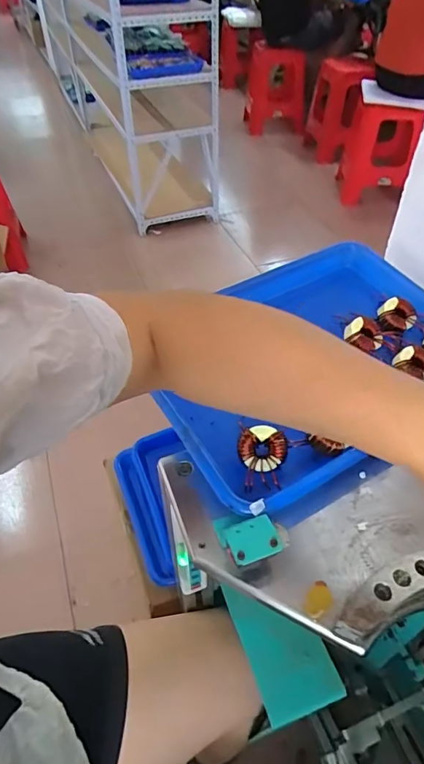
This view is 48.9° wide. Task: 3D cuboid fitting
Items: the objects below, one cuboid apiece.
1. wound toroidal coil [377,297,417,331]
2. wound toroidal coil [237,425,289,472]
[{"bbox_3d":[0.208,-0.076,0.523,0.040,0.021,0.033,20,50,19],"label":"wound toroidal coil"},{"bbox_3d":[0.044,0.058,0.405,0.042,0.016,0.038,-12,75,7],"label":"wound toroidal coil"}]

